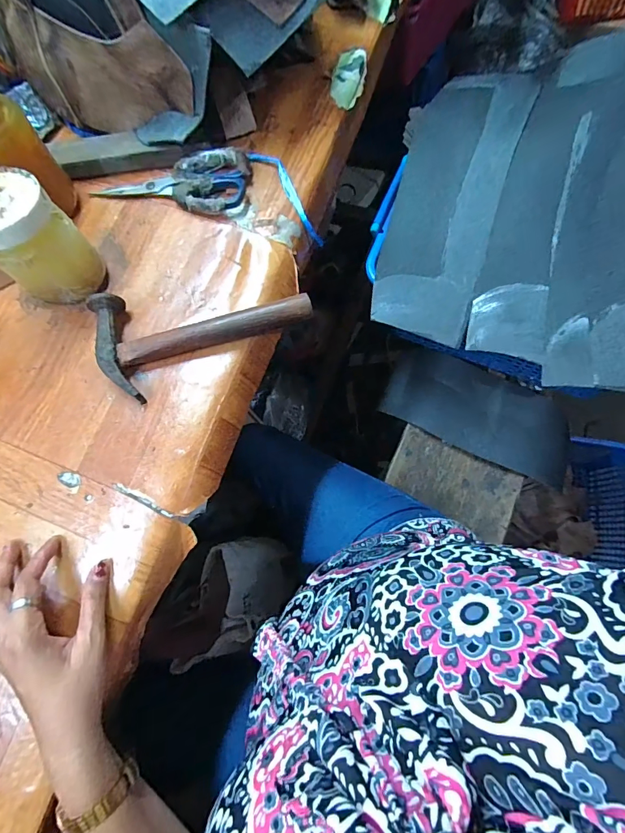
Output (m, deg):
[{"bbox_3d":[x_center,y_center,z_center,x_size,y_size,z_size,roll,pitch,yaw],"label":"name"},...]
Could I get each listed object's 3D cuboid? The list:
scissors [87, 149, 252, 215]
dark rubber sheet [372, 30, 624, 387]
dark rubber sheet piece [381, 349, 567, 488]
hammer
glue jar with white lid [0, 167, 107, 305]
[{"bbox_3d":[-0.157,-0.266,0.467,0.169,0.022,0.077,6,81,4],"label":"scissors"},{"bbox_3d":[0.275,-0.249,0.491,0.401,0.084,0.398,16,93,35],"label":"dark rubber sheet"},{"bbox_3d":[0.281,-0.001,0.691,0.315,0.067,0.142,25,83,7],"label":"dark rubber sheet piece"},{"bbox_3d":[-0.114,-0.102,0.425,0.205,0.030,0.108,-25,80,-1],"label":"hammer"},{"bbox_3d":[-0.270,-0.170,0.408,0.084,0.109,0.093,-45,81,-5],"label":"glue jar with white lid"}]

